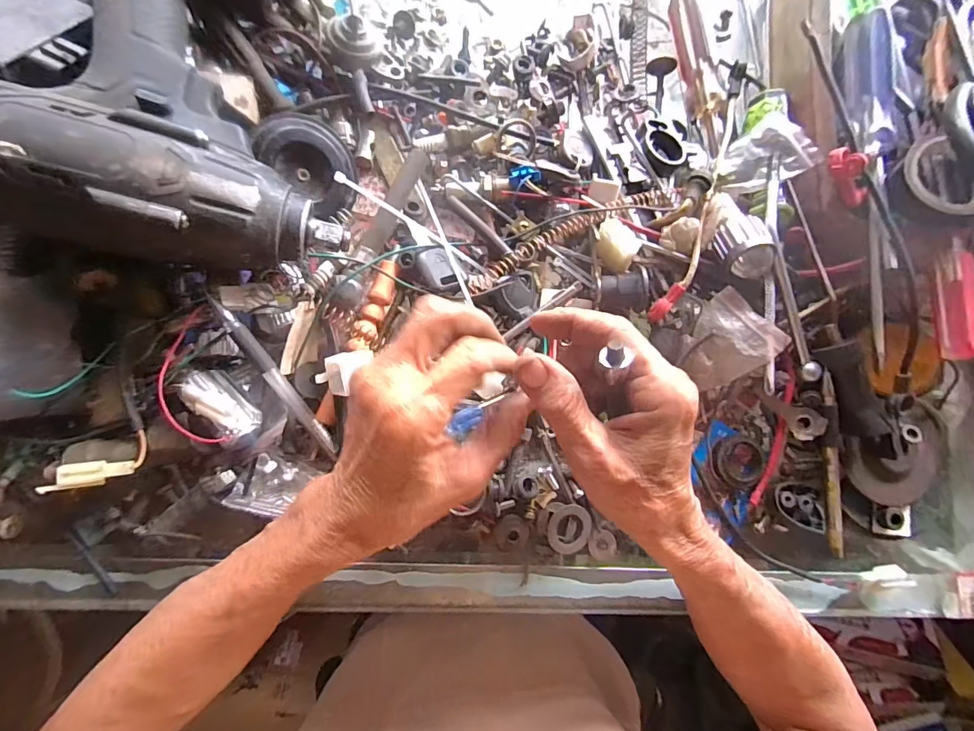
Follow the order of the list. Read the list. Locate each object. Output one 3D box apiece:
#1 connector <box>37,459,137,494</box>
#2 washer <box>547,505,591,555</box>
[{"bbox_3d":[-0.212,0.058,0.238,0.038,0.006,0.013,-8,85,-42],"label":"connector"},{"bbox_3d":[0.056,0.111,0.303,0.030,0.005,0.032,1,85,-7],"label":"washer"}]

